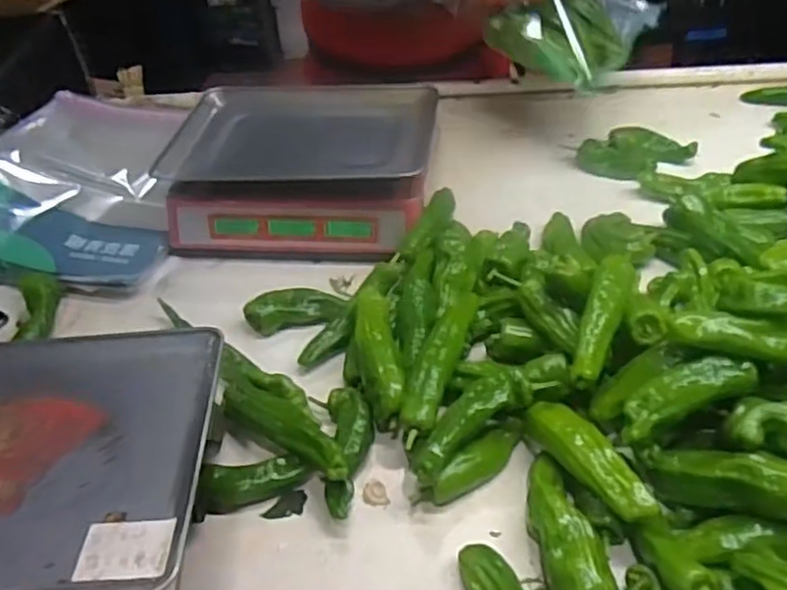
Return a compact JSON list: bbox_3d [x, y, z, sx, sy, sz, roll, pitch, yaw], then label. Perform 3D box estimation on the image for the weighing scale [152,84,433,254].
[{"bbox_3d":[-0.112,-0.163,0.905,0.336,0.105,0.272,4,42,11],"label":"weighing scale"}]

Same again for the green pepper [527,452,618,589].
[{"bbox_3d":[0.127,0.179,0.530,0.042,0.044,0.128,-11,42,-7],"label":"green pepper"}]

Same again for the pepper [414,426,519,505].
[{"bbox_3d":[0.066,0.144,0.586,0.105,0.032,0.023,-27,46,-23],"label":"pepper"}]

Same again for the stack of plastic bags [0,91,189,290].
[{"bbox_3d":[-0.414,-0.156,0.915,0.252,0.084,0.375,-4,42,1],"label":"stack of plastic bags"}]

